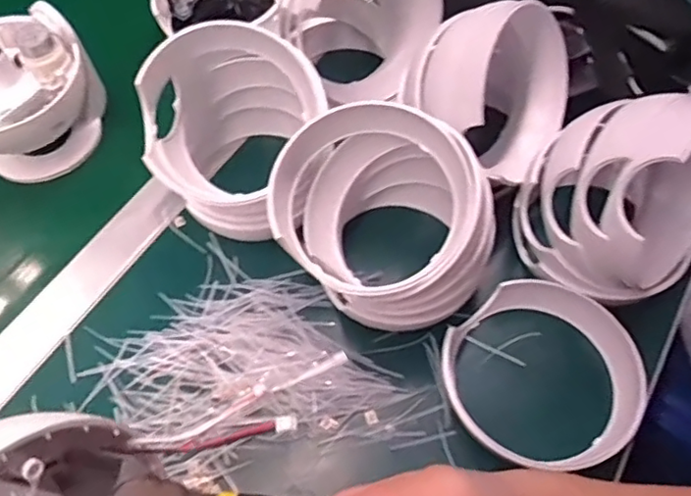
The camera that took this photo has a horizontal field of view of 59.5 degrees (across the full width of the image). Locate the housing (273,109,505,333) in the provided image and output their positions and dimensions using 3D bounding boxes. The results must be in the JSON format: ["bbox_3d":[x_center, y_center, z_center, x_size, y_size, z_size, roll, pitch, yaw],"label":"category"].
[{"bbox_3d":[0.027,-0.013,0.384,0.128,0.112,0.109,2,65,13],"label":"housing"}]

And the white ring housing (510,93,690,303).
[{"bbox_3d":[0.174,-0.038,0.373,0.113,0.096,0.107,-41,66,-19],"label":"white ring housing"}]

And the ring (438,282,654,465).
[{"bbox_3d":[0.118,0.074,0.370,0.117,0.023,0.108,-1,60,2],"label":"ring"}]

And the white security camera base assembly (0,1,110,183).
[{"bbox_3d":[-0.252,-0.117,0.468,0.095,0.120,0.116,37,68,21],"label":"white security camera base assembly"}]

